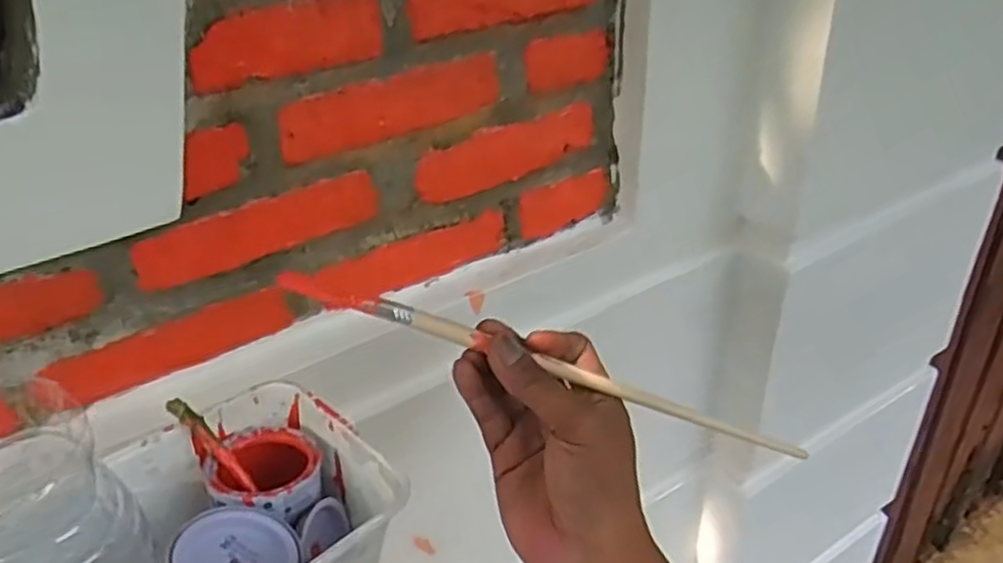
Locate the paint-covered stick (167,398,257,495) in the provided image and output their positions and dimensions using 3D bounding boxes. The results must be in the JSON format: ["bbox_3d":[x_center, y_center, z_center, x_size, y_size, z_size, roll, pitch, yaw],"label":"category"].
[{"bbox_3d":[-0.147,0.084,0.386,0.006,0.062,0.007,-35,8,43],"label":"paint-covered stick"}]

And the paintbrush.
[{"bbox_3d":[0.032,0.050,0.426,0.314,0.013,0.019,20,31,-11],"label":"paintbrush"}]

